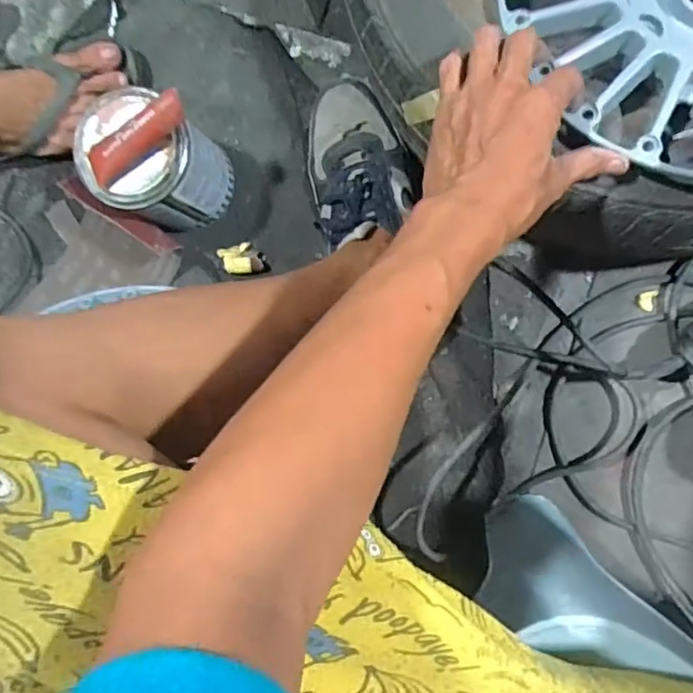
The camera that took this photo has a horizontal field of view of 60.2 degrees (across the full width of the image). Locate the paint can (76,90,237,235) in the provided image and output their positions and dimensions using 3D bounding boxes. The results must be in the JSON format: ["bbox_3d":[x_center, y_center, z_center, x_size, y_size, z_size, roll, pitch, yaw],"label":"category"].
[{"bbox_3d":[-0.179,-0.175,0.583,0.101,0.142,0.099,0,92,6],"label":"paint can"}]

